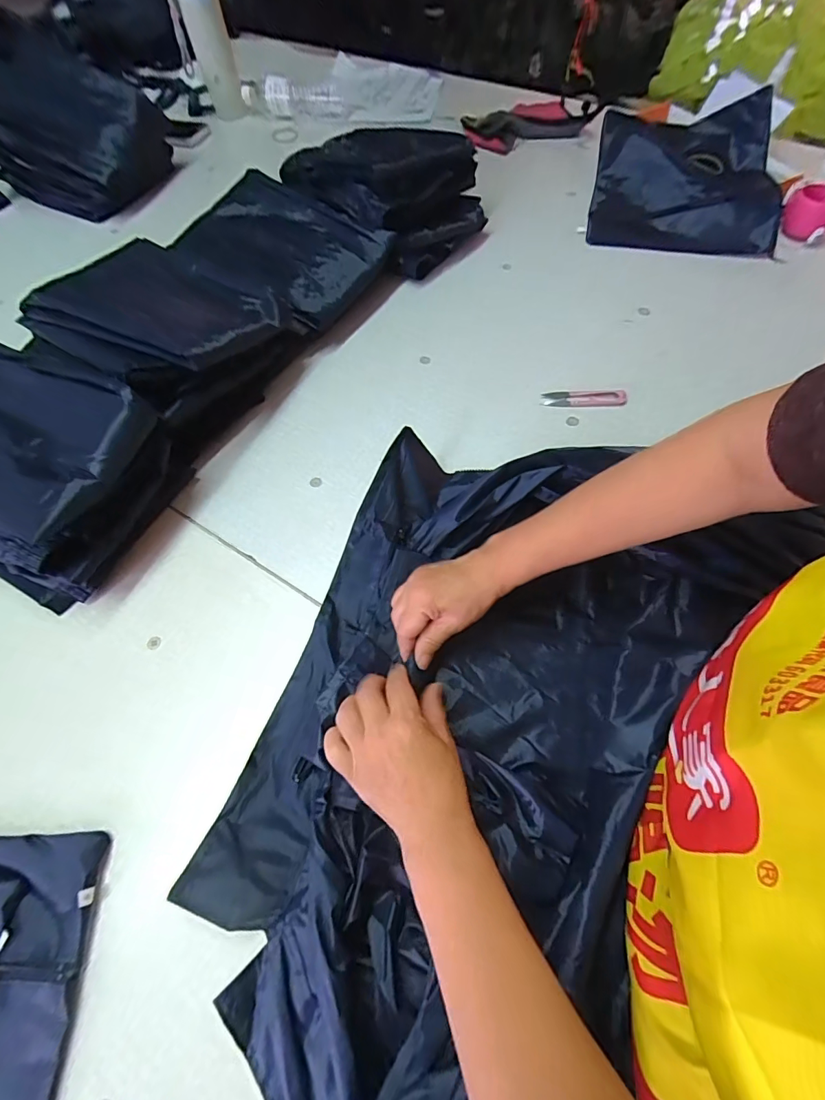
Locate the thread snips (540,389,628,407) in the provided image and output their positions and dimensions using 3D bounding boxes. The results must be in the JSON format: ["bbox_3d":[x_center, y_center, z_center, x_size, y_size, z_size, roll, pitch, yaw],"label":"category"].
[{"bbox_3d":[0.222,-0.196,0.570,0.106,0.014,0.021,-1,62,1],"label":"thread snips"}]

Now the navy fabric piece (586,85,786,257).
[{"bbox_3d":[0.472,-0.654,0.773,0.287,0.036,0.347,8,66,18],"label":"navy fabric piece"}]

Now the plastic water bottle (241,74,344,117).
[{"bbox_3d":[-0.268,-1.017,0.988,0.233,0.056,0.078,2,63,3],"label":"plastic water bottle"}]

